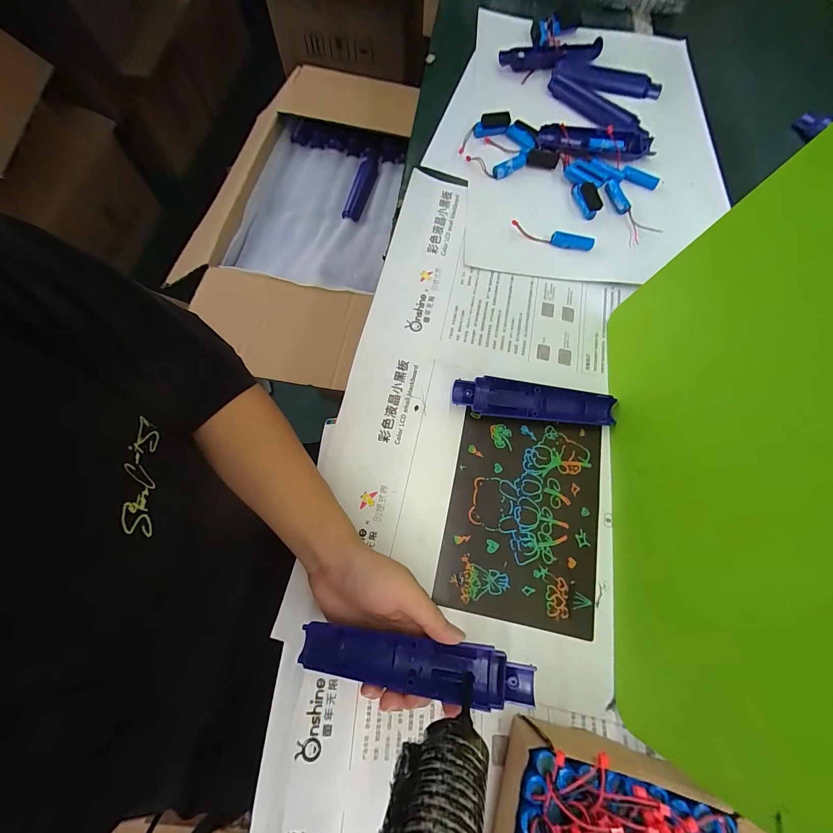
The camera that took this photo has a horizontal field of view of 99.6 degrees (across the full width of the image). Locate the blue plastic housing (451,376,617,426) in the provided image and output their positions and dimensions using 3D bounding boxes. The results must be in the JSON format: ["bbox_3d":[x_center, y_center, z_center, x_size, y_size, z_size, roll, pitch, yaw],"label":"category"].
[{"bbox_3d":[0.120,-0.015,0.363,0.165,0.021,0.034,6,70,0],"label":"blue plastic housing"}]

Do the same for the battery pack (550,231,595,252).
[{"bbox_3d":[0.198,-0.222,0.445,0.052,0.013,0.017,16,70,3],"label":"battery pack"}]

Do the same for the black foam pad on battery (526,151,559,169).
[{"bbox_3d":[0.174,-0.354,0.486,0.043,0.012,0.018,6,70,0],"label":"black foam pad on battery"}]

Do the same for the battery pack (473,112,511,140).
[{"bbox_3d":[0.106,-0.414,0.499,0.052,0.022,0.022,-14,71,6],"label":"battery pack"}]

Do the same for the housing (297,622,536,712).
[{"bbox_3d":[-0.003,0.180,0.256,0.166,0.012,0.036,5,70,7],"label":"housing"}]

